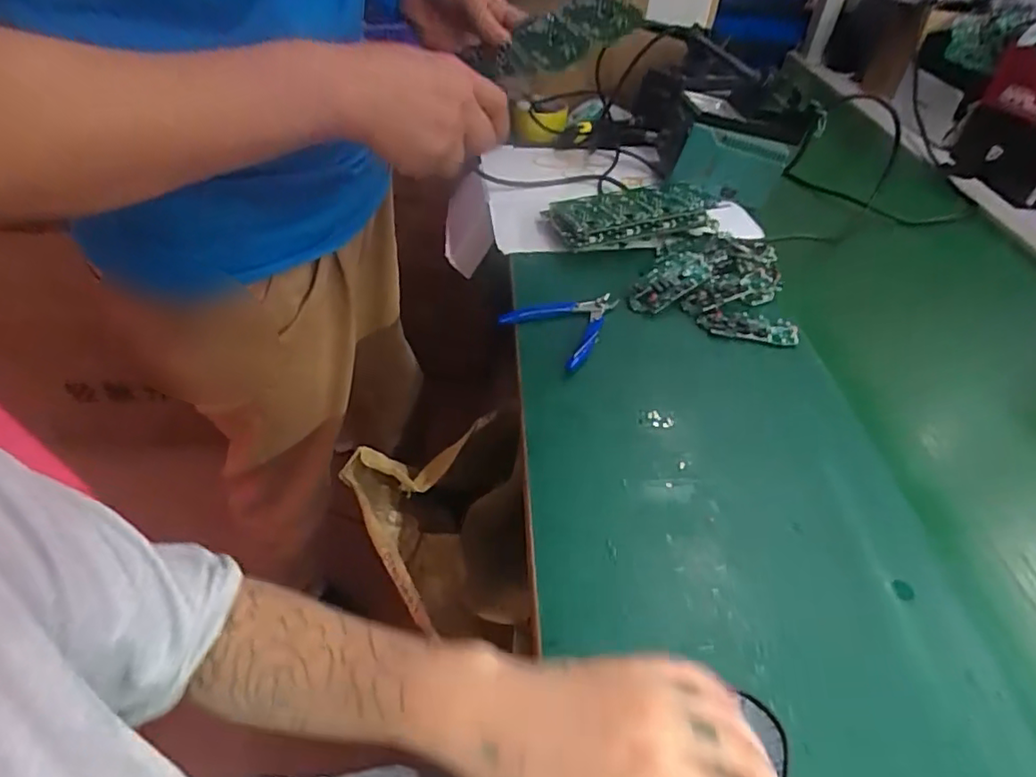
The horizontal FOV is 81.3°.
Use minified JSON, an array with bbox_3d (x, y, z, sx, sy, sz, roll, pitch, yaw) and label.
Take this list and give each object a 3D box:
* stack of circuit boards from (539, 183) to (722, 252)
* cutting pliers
[{"bbox_3d":[0.138,-0.214,0.744,0.194,0.048,0.092,-7,45,-12],"label":"stack of circuit boards"},{"bbox_3d":[0.056,-0.074,0.613,0.093,0.017,0.117,36,52,28],"label":"cutting pliers"}]

